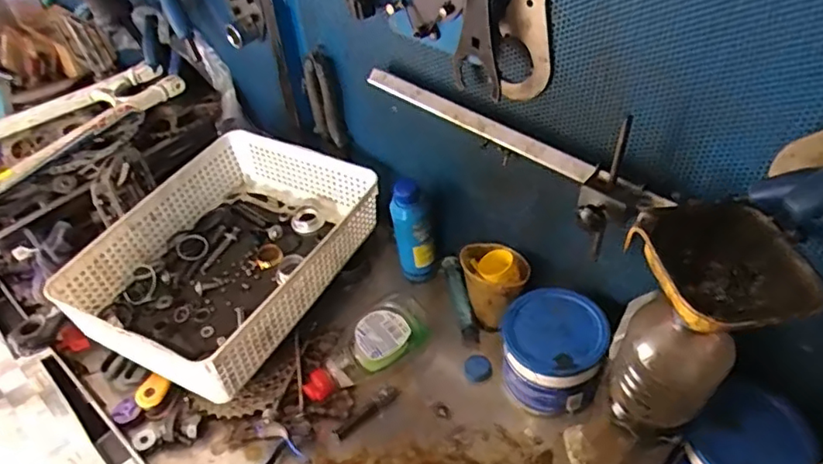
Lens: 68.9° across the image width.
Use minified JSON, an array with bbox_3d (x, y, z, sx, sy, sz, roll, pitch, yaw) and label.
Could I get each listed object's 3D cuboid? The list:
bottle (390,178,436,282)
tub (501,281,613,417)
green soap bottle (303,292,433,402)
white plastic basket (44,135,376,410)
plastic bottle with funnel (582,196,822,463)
[{"bbox_3d":[0.002,0.001,0.745,0.049,0.140,0.035,-6,44,-1],"label":"bottle"},{"bbox_3d":[0.147,0.127,0.631,0.097,0.110,0.100,-3,44,3],"label":"tub"},{"bbox_3d":[-0.053,0.132,0.697,0.168,0.045,0.064,-26,48,-21],"label":"green soap bottle"},{"bbox_3d":[-0.220,0.033,0.747,0.250,0.111,0.325,18,48,22],"label":"white plastic basket"},{"bbox_3d":[0.202,0.116,0.481,0.088,0.297,0.109,-14,45,-9],"label":"plastic bottle with funnel"}]

